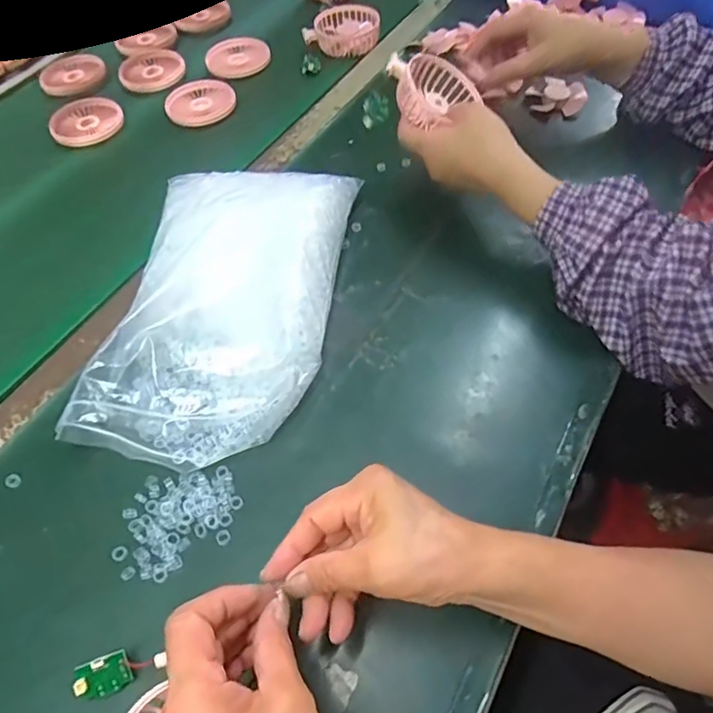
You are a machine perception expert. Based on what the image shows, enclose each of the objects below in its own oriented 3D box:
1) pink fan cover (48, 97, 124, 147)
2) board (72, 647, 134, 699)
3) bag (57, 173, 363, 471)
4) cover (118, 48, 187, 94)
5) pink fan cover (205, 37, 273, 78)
[{"bbox_3d":[-0.342,-0.298,0.669,0.088,0.013,0.078,-14,56,-5],"label":"pink fan cover"},{"bbox_3d":[-0.152,0.193,0.318,0.031,0.004,0.022,-18,88,-14],"label":"board"},{"bbox_3d":[-0.109,-0.054,0.453,0.173,0.068,0.292,5,57,7],"label":"bag"},{"bbox_3d":[-0.281,-0.395,0.732,0.081,0.017,0.088,-41,63,-21],"label":"cover"},{"bbox_3d":[-0.164,-0.411,0.728,0.088,0.013,0.073,13,58,12],"label":"pink fan cover"}]

